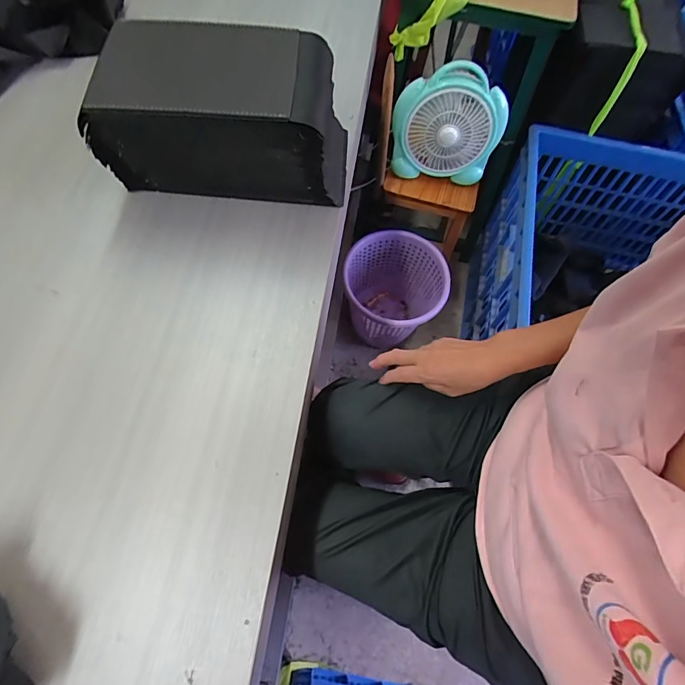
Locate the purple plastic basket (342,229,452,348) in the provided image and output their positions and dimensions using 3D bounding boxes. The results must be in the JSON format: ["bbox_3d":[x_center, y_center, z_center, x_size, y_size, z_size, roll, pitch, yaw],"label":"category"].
[{"bbox_3d":[0.138,-0.121,1.208,0.262,0.305,0.268,1,64,-3],"label":"purple plastic basket"}]

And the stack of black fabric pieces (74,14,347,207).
[{"bbox_3d":[-0.142,-0.273,0.539,0.292,0.151,0.149,2,64,-3],"label":"stack of black fabric pieces"}]

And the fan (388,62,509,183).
[{"bbox_3d":[0.238,-0.478,0.952,0.247,0.217,0.091,1,64,-3],"label":"fan"}]

